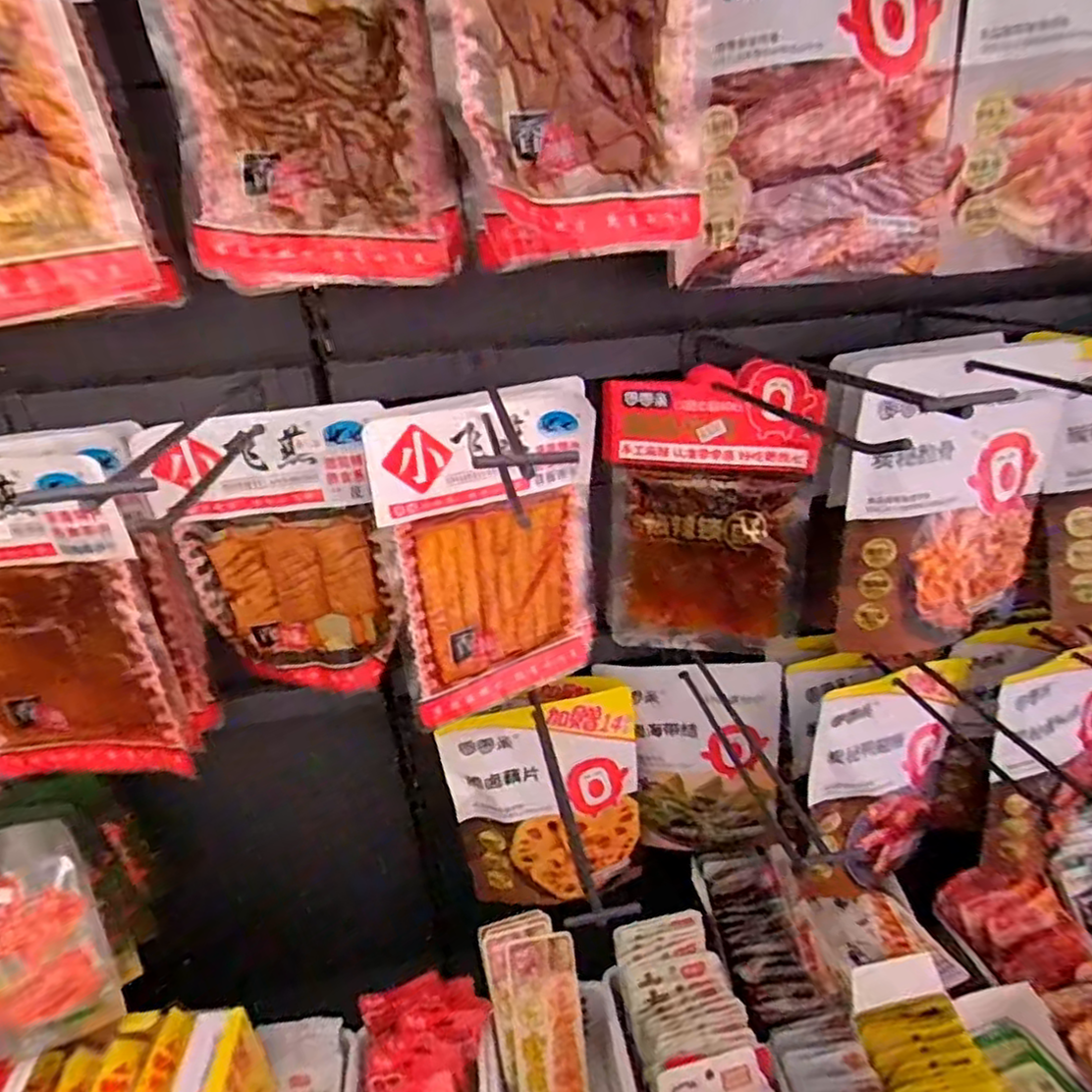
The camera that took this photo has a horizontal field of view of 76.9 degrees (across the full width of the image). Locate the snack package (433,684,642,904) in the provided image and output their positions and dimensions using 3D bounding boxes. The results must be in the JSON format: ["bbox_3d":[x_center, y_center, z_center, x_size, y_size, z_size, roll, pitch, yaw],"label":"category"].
[{"bbox_3d":[0.000,0.239,0.646,0.173,0.218,0.054,-10,28,-11],"label":"snack package"}]

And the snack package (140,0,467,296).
[{"bbox_3d":[-0.129,-0.256,0.373,0.144,0.206,0.037,-12,28,-14],"label":"snack package"}]

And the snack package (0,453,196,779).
[{"bbox_3d":[-0.347,0.057,0.475,0.159,0.242,0.027,-2,27,4],"label":"snack package"}]

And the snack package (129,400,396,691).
[{"bbox_3d":[-0.197,0.011,0.522,0.149,0.223,0.028,-5,27,-1],"label":"snack package"}]

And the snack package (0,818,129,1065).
[{"bbox_3d":[-0.422,0.310,0.532,0.140,0.187,0.021,-12,7,-12],"label":"snack package"}]

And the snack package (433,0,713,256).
[{"bbox_3d":[0.021,-0.254,0.332,0.150,0.197,0.040,-17,30,-24],"label":"snack package"}]

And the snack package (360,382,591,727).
[{"bbox_3d":[-0.035,0.008,0.524,0.167,0.241,0.029,-17,30,-23],"label":"snack package"}]

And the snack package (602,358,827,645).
[{"bbox_3d":[0.130,-0.027,0.567,0.158,0.231,0.029,3,28,13],"label":"snack package"}]

